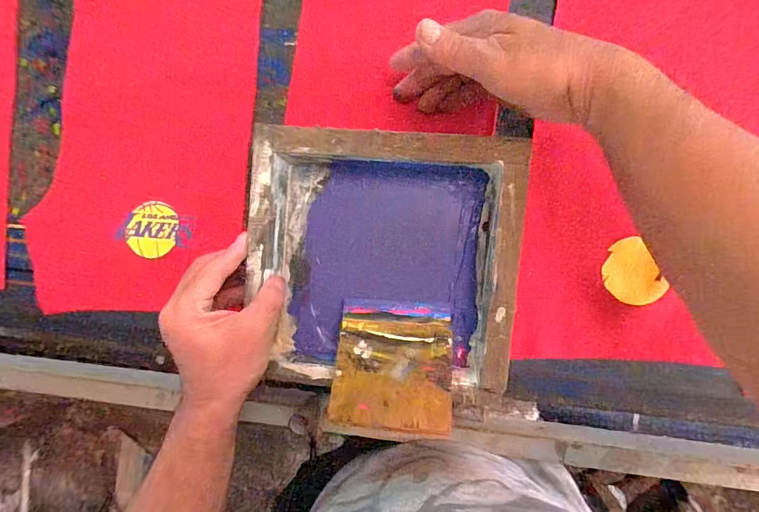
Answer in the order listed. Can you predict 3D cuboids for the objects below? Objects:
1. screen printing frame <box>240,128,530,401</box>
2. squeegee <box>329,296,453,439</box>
[{"bbox_3d":[0.002,0.007,0.388,0.232,0.061,0.225,5,92,6],"label":"screen printing frame"},{"bbox_3d":[0.013,0.094,0.378,0.102,0.019,0.122,3,58,6],"label":"squeegee"}]

